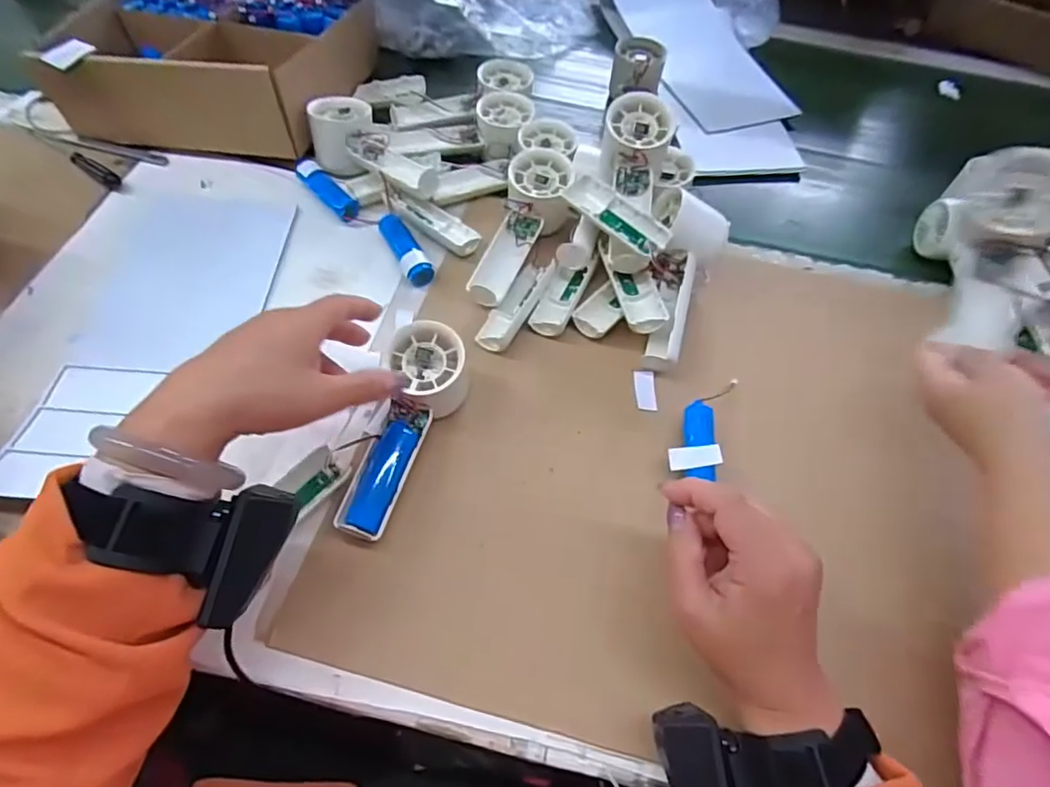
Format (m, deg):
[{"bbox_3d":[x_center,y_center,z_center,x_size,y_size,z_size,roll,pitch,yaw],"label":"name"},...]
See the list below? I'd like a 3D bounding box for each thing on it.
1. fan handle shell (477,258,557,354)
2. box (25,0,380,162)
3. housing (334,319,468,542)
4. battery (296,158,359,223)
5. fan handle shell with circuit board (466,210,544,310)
[{"bbox_3d":[-0.008,-0.075,0.471,0.027,0.018,0.094,24,61,11],"label":"fan handle shell"},{"bbox_3d":[-0.312,-0.352,0.578,0.261,0.084,0.248,7,59,1],"label":"box"},{"bbox_3d":[-0.084,0.027,0.401,0.048,0.049,0.151,18,72,7],"label":"housing"},{"bbox_3d":[-0.186,-0.191,0.531,0.022,0.016,0.081,-37,68,-22],"label":"battery"},{"bbox_3d":[-0.017,-0.115,0.487,0.034,0.022,0.095,21,61,10],"label":"fan handle shell with circuit board"}]

